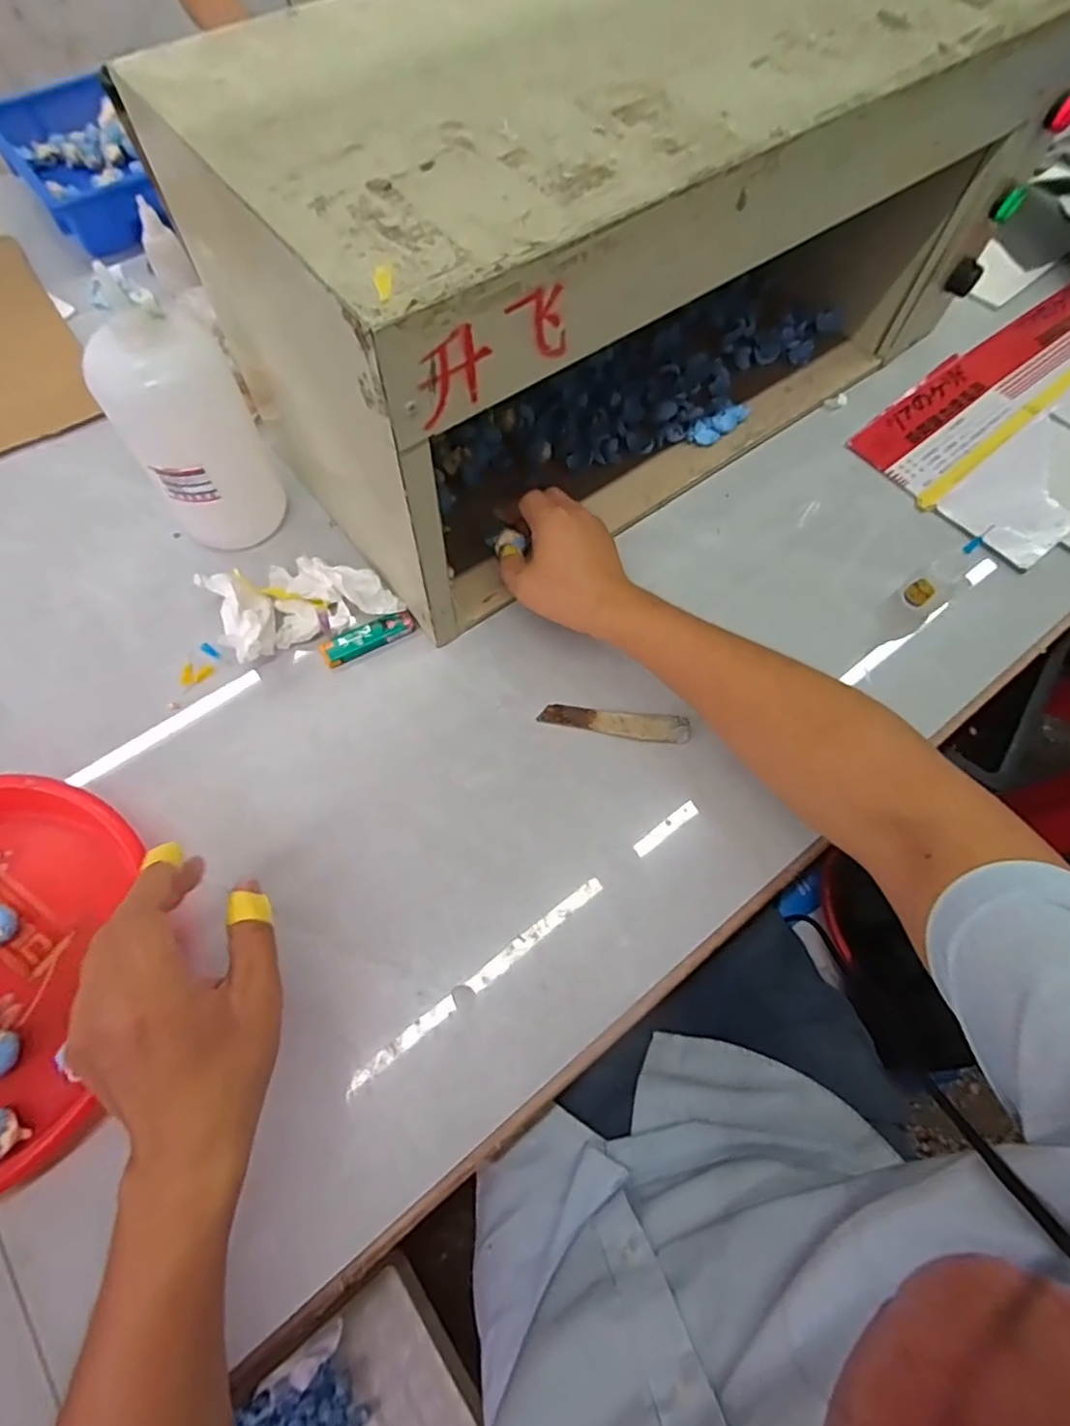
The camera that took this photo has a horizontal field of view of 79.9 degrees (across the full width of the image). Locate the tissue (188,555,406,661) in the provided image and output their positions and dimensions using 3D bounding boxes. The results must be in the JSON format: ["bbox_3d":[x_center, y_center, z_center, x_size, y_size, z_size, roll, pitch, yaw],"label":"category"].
[{"bbox_3d":[-0.194,-0.098,0.533,0.137,0.040,0.085,-26,72,-12],"label":"tissue"}]

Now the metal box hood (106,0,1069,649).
[{"bbox_3d":[0.082,-0.387,0.527,0.617,0.274,0.293,-36,74,-15],"label":"metal box hood"}]

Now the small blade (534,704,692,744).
[{"bbox_3d":[0.064,0.008,0.513,0.118,0.007,0.025,6,55,4],"label":"small blade"}]

